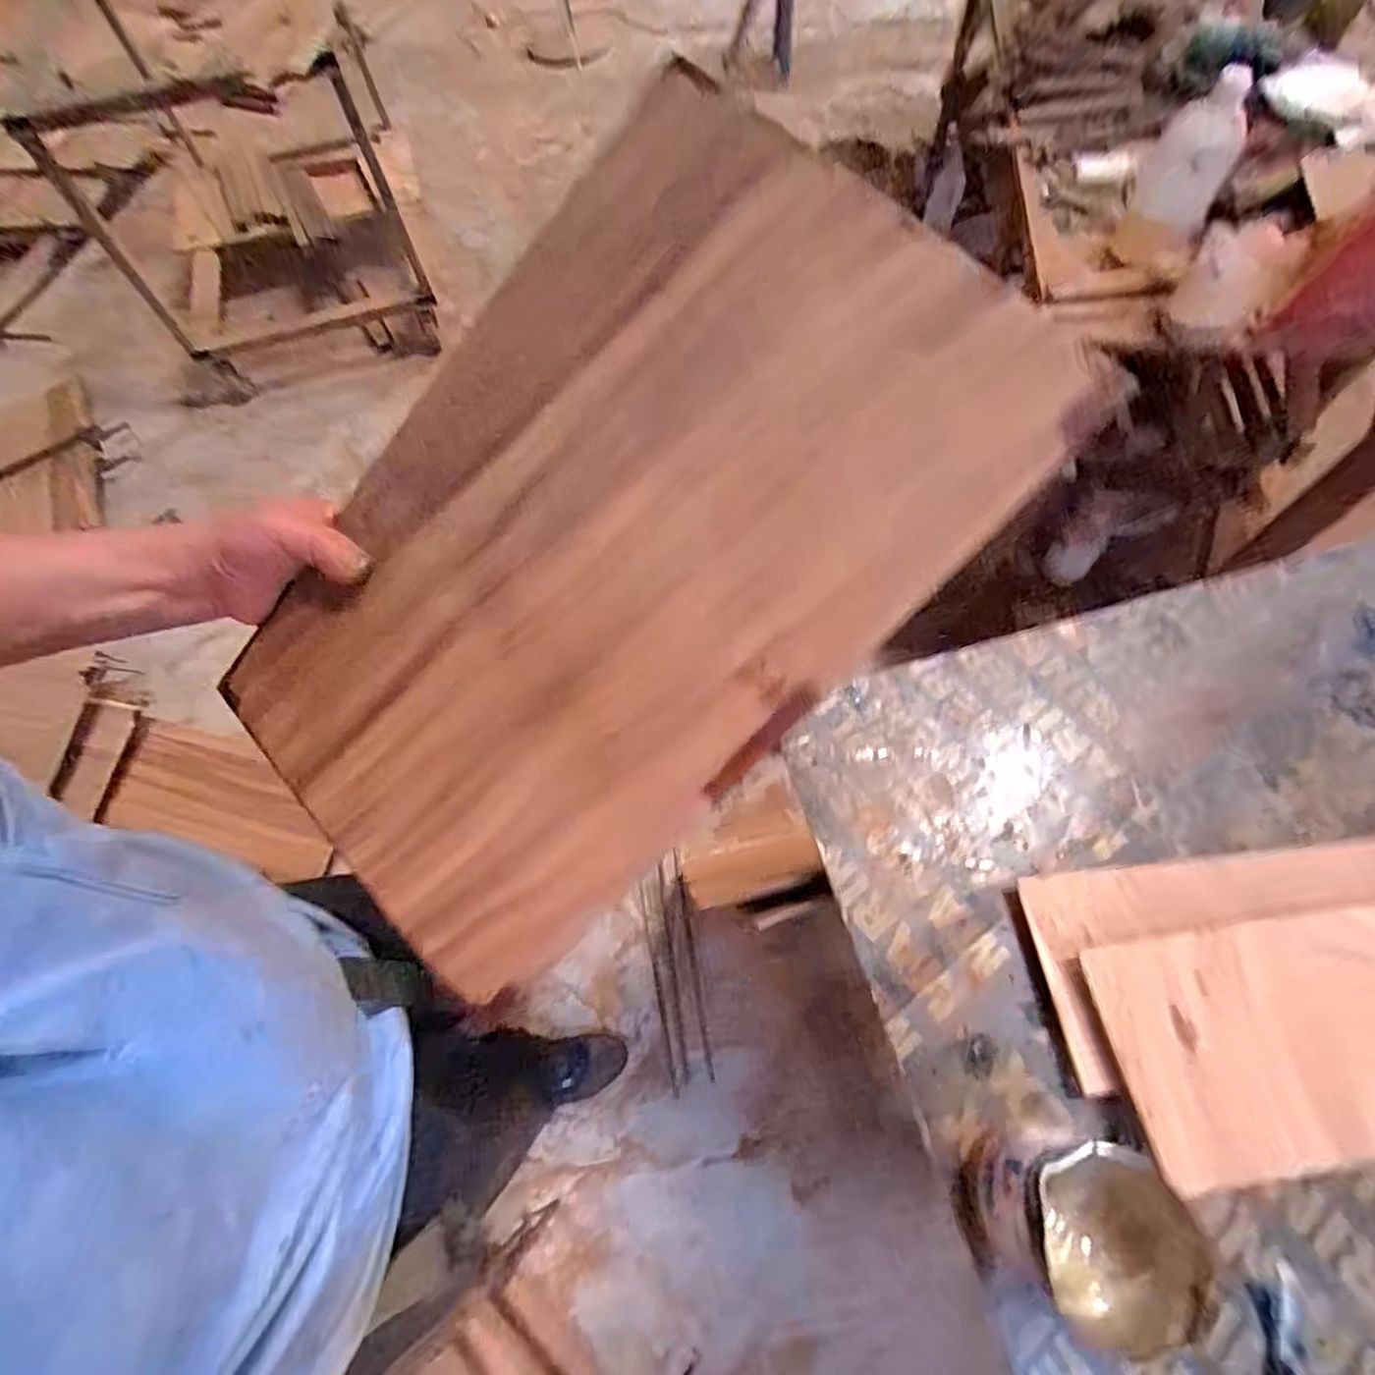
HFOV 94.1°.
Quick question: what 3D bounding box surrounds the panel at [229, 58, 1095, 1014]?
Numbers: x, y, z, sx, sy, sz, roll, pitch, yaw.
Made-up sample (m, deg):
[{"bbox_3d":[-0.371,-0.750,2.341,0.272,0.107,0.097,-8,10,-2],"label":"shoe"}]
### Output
[{"bbox_3d":[-0.060,-0.060,0.350,0.451,0.016,0.272,-46,80,12],"label":"panel"}]

